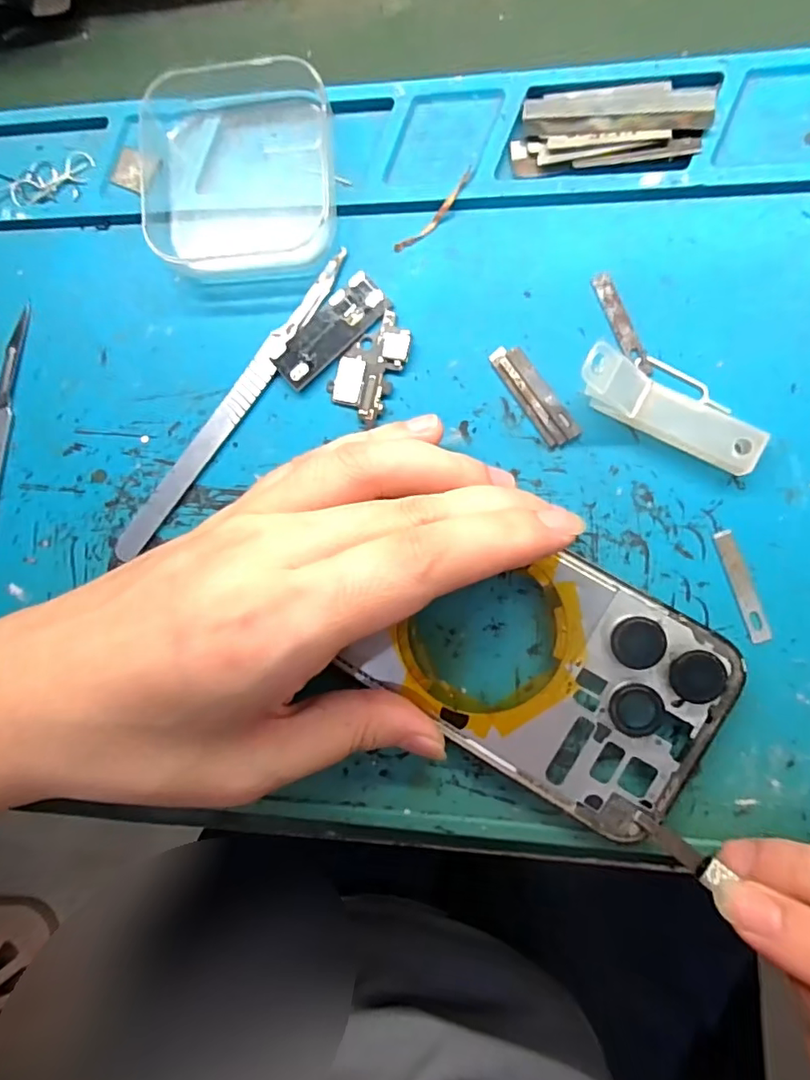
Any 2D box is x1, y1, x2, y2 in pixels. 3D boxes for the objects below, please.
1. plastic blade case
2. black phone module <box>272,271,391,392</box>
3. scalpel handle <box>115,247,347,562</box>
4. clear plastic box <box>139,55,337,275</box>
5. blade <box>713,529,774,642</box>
[{"bbox_3d":[0.080,-0.043,0.173,0.059,0.018,0.024,26,93,-5],"label":"plastic blade case"},{"bbox_3d":[-0.025,-0.071,0.193,0.043,0.004,0.016,-42,84,6],"label":"black phone module"},{"bbox_3d":[-0.061,-0.045,0.198,0.008,0.004,0.130,39,95,7],"label":"scalpel handle"},{"bbox_3d":[-0.057,-0.123,0.189,0.064,0.017,0.061,0,90,8],"label":"clear plastic box"},{"bbox_3d":[0.105,0.014,0.174,0.006,0.004,0.036,-18,87,8],"label":"blade"}]

